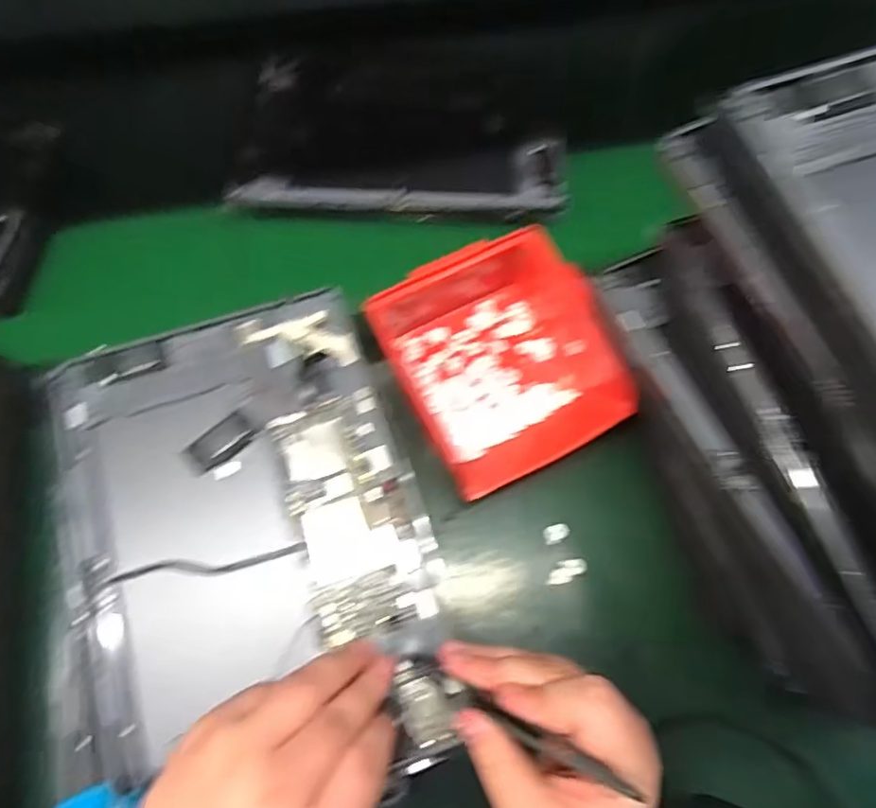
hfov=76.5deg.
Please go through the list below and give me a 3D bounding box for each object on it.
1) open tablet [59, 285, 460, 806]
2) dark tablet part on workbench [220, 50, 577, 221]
[{"bbox_3d":[-0.106,0.064,0.295,0.186,0.019,0.243,-12,69,-7],"label":"open tablet"},{"bbox_3d":[-0.027,-0.221,0.455,0.251,0.009,0.171,2,68,-2],"label":"dark tablet part on workbench"}]

